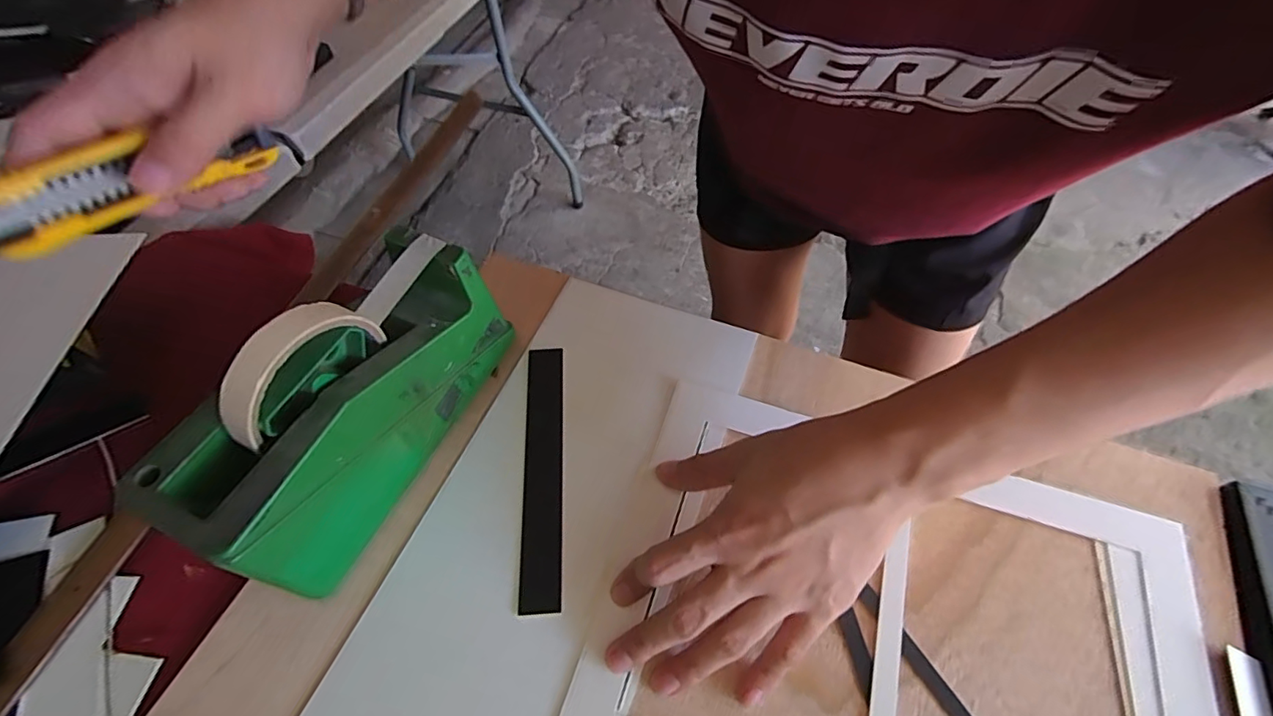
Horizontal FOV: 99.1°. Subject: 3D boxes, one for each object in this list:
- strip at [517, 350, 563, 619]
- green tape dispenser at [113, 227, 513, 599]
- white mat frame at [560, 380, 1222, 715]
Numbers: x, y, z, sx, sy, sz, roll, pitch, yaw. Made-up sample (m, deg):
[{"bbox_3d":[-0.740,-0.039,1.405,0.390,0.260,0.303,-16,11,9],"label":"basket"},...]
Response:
[{"bbox_3d":[-0.060,0.068,0.346,0.025,0.004,0.171,-4,57,-1],"label":"strip"},{"bbox_3d":[-0.163,0.020,0.311,0.078,0.119,0.193,19,60,13],"label":"green tape dispenser"},{"bbox_3d":[0.138,0.146,0.294,0.308,0.009,0.222,16,59,12],"label":"white mat frame"}]

